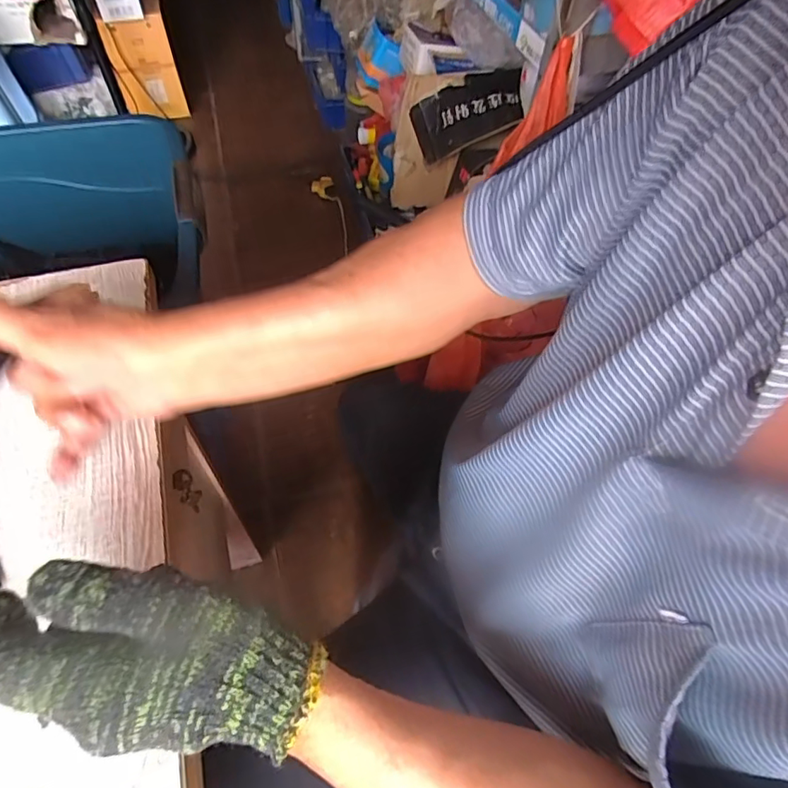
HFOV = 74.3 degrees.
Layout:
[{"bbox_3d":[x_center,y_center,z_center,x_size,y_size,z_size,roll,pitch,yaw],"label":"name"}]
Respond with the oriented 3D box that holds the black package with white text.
[{"bbox_3d":[0.115,-0.448,0.831,0.175,0.046,0.099,-11,93,27],"label":"black package with white text"}]

